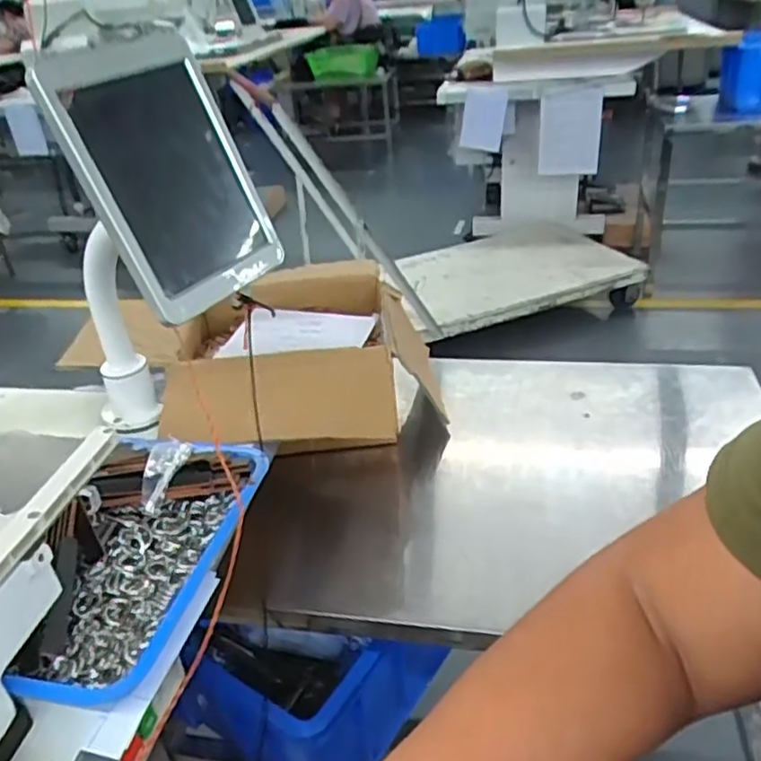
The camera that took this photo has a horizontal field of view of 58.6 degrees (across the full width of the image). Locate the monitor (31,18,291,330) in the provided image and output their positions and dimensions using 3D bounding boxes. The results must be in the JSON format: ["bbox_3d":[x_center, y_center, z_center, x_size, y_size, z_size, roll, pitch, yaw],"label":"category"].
[{"bbox_3d":[-0.176,-0.172,0.569,0.032,0.220,0.155,-12,22,39],"label":"monitor"}]

